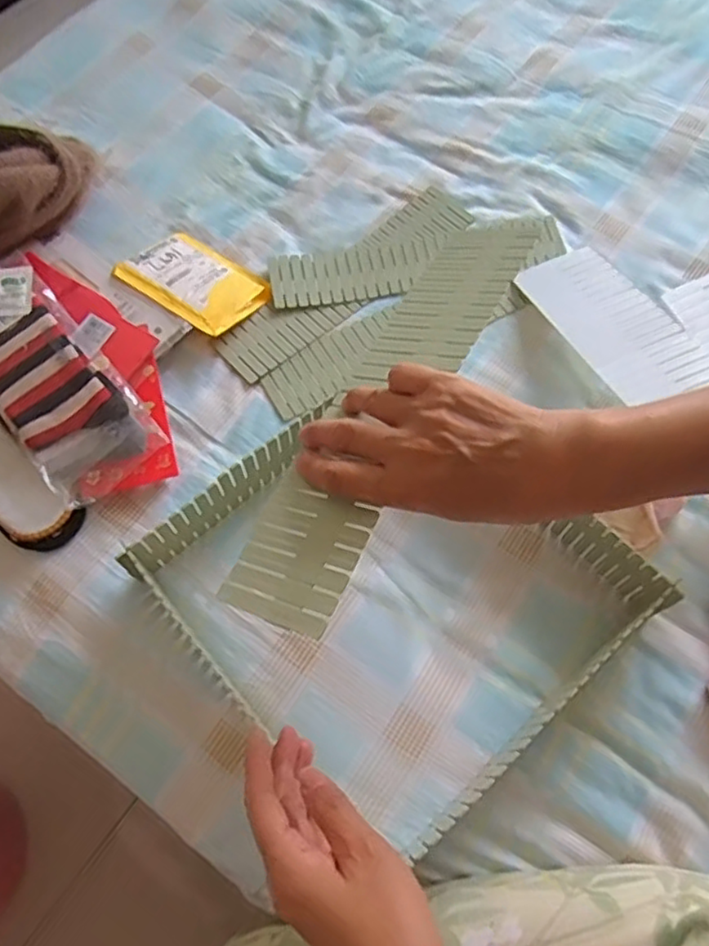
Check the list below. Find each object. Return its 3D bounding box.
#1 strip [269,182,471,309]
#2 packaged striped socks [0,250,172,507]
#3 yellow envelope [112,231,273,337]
[{"bbox_3d":[0.021,-0.234,0.712,0.232,0.011,0.098,-29,73,-11],"label":"strip"},{"bbox_3d":[-0.280,-0.099,0.597,0.115,0.028,0.251,-40,79,-10],"label":"packaged striped socks"},{"bbox_3d":[-0.163,-0.199,0.675,0.132,0.011,0.103,34,53,8],"label":"yellow envelope"}]

